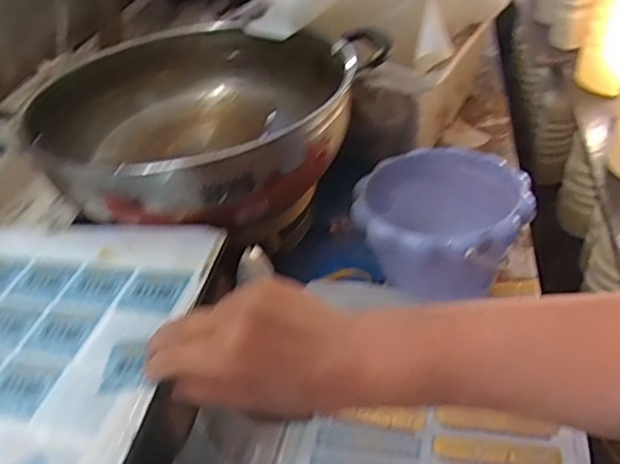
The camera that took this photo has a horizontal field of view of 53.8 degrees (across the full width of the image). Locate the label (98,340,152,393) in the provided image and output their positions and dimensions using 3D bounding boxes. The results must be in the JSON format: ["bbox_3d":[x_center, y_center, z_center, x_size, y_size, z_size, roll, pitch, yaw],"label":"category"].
[{"bbox_3d":[-0.124,0.089,0.415,0.032,0.006,0.040,-6,39,0],"label":"label"}]

